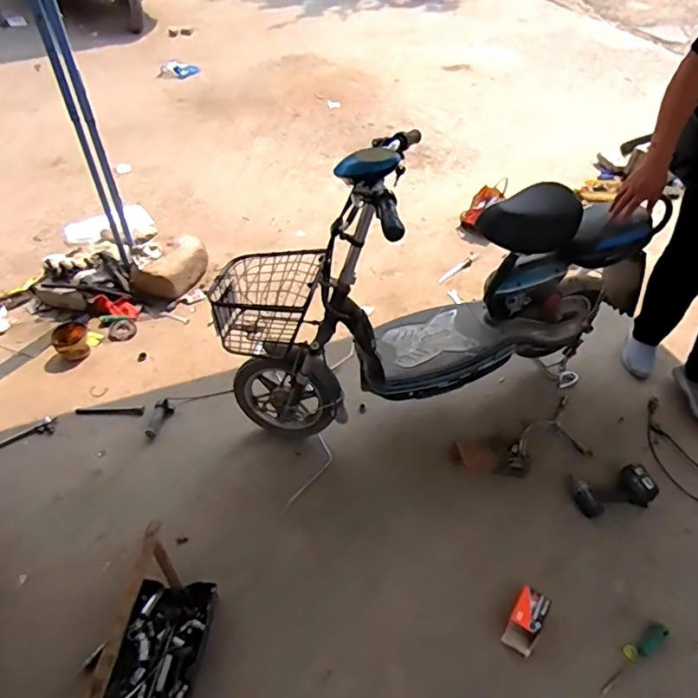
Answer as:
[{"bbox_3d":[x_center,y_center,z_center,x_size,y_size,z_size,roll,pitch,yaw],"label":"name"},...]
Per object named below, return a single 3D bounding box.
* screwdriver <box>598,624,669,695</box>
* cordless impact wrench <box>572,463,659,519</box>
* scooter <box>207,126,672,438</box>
[{"bbox_3d":[0.710,0.765,1.290,0.239,0.025,0.041,-27,52,-25],"label":"screwdriver"},{"bbox_3d":[0.787,0.416,1.543,0.221,0.069,0.126,-10,47,-10],"label":"cordless impact wrench"},{"bbox_3d":[0.263,-0.131,1.441,1.196,0.840,0.462,-14,48,-14],"label":"scooter"}]

